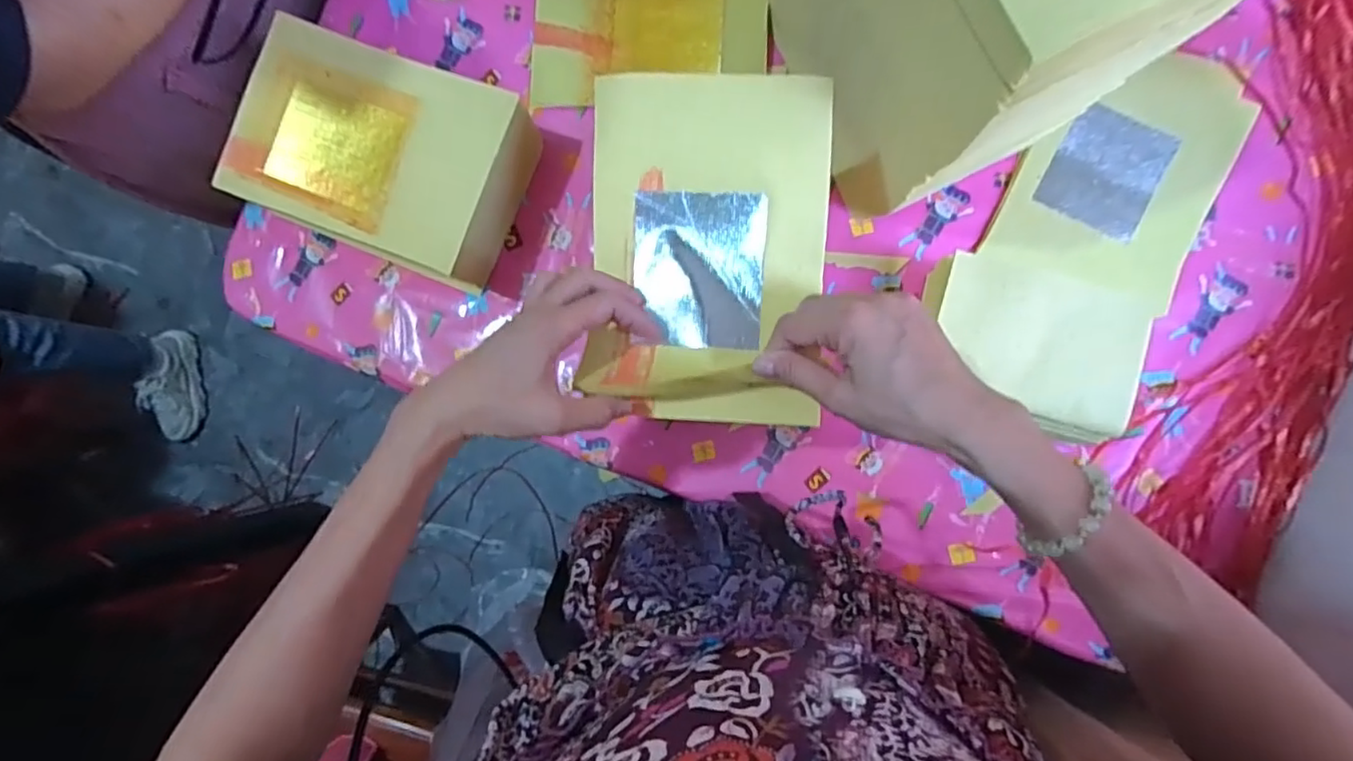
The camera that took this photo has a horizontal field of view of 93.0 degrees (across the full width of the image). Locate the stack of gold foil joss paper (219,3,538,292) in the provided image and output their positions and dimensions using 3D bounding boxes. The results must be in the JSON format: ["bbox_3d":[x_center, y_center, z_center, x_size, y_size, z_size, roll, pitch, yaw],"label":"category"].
[{"bbox_3d":[-0.265,-0.200,0.591,0.224,0.094,0.167,19,91,4],"label":"stack of gold foil joss paper"}]

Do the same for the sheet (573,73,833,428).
[{"bbox_3d":[0.020,-0.086,0.428,0.157,0.046,0.222,2,90,4],"label":"sheet"}]

